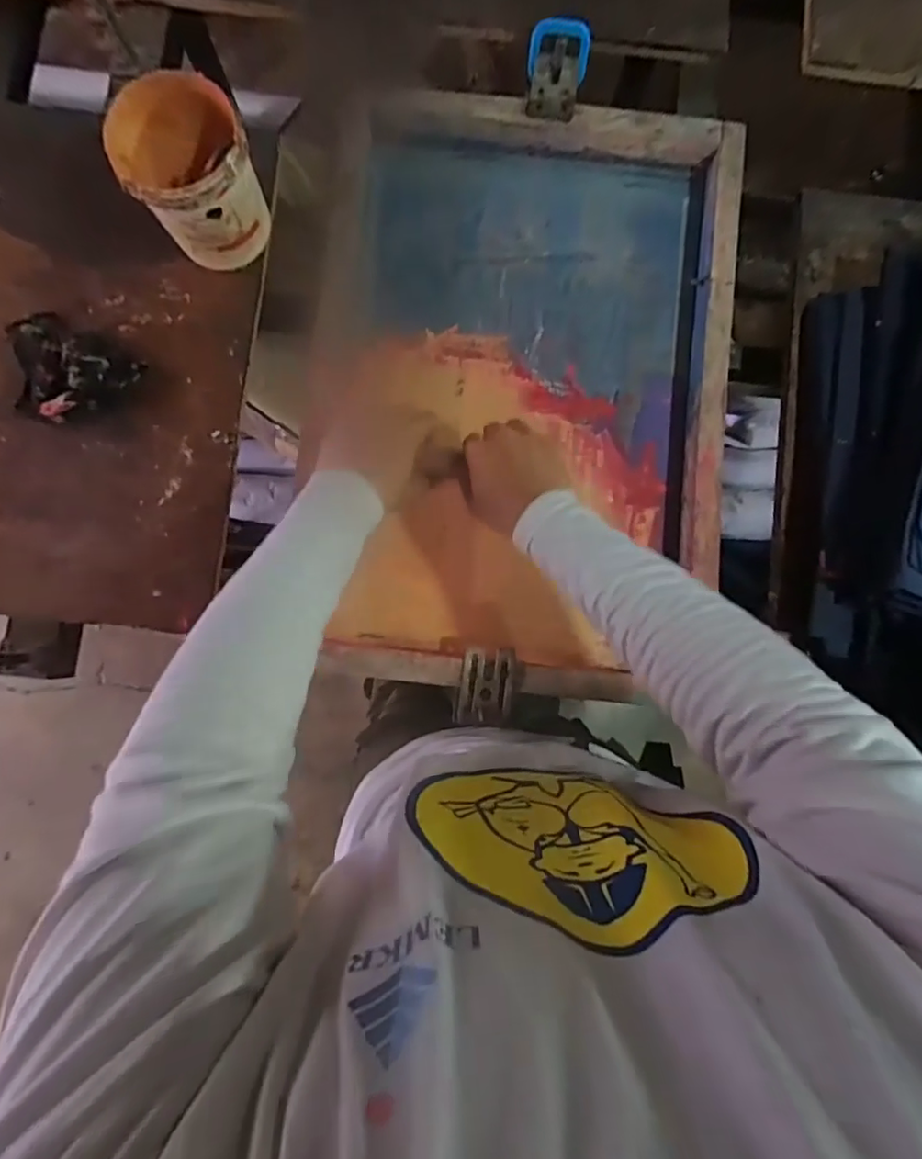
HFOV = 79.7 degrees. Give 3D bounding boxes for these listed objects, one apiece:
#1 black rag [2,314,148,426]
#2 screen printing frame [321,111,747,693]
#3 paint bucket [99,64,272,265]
[{"bbox_3d":[-0.445,-0.231,0.611,0.153,0.029,0.109,27,84,2],"label":"black rag"},{"bbox_3d":[0.064,-0.214,0.613,0.439,0.061,0.654,5,83,1],"label":"screen printing frame"},{"bbox_3d":[-0.275,-0.414,0.581,0.120,0.125,0.131,0,83,-1],"label":"paint bucket"}]

